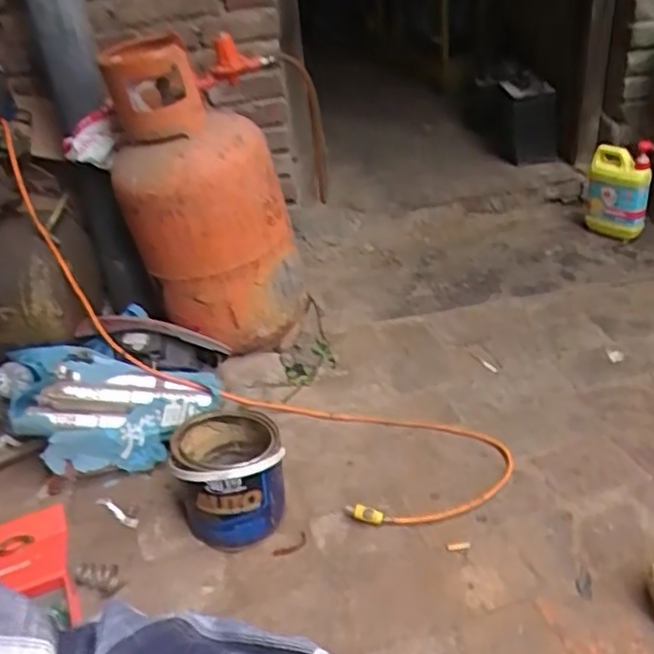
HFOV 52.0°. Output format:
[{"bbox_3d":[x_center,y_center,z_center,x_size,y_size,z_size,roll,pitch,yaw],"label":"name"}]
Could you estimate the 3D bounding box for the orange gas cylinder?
[{"bbox_3d":[-0.236,-0.241,1.329,0.315,0.576,0.264,-15,33,-12],"label":"orange gas cylinder"}]

